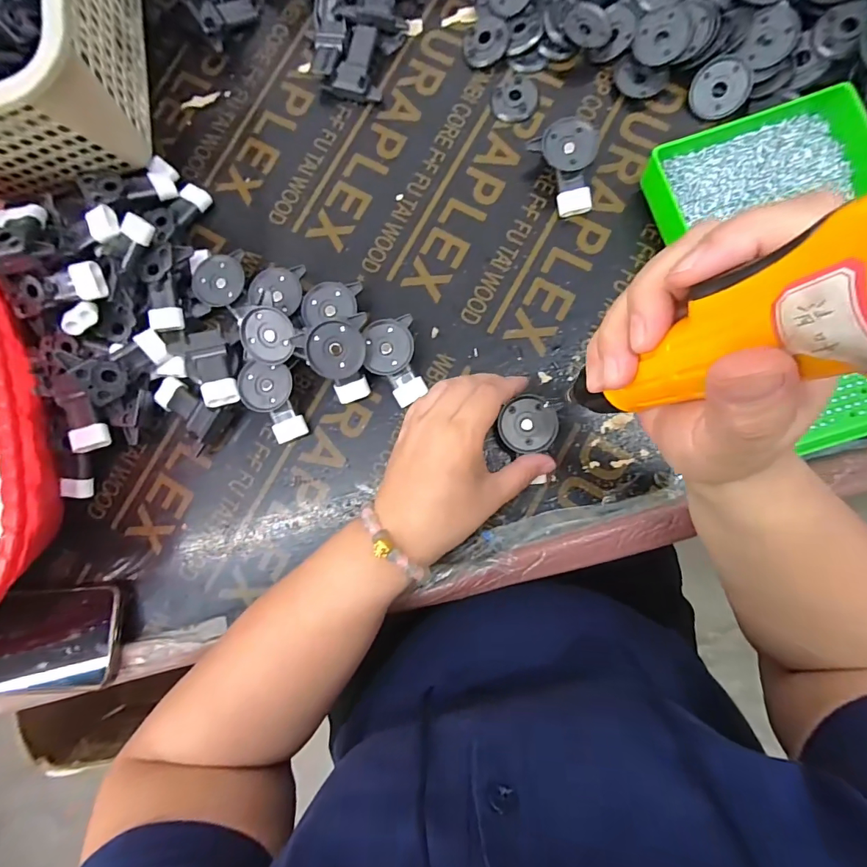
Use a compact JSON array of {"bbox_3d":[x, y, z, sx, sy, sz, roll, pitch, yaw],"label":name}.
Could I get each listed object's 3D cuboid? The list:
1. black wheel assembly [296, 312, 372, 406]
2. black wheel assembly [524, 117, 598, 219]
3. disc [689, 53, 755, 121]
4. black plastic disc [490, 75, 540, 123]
[{"bbox_3d":[-0.074,-0.057,0.339,0.045,0.054,0.057,0,83,5],"label":"black wheel assembly"},{"bbox_3d":[0.106,-0.219,0.357,0.052,0.030,0.065,3,84,6],"label":"black wheel assembly"},{"bbox_3d":[0.237,-0.286,0.356,0.043,0.006,0.046,4,101,22],"label":"disc"},{"bbox_3d":[0.072,-0.297,0.382,0.040,0.005,0.040,11,84,7],"label":"black plastic disc"}]

